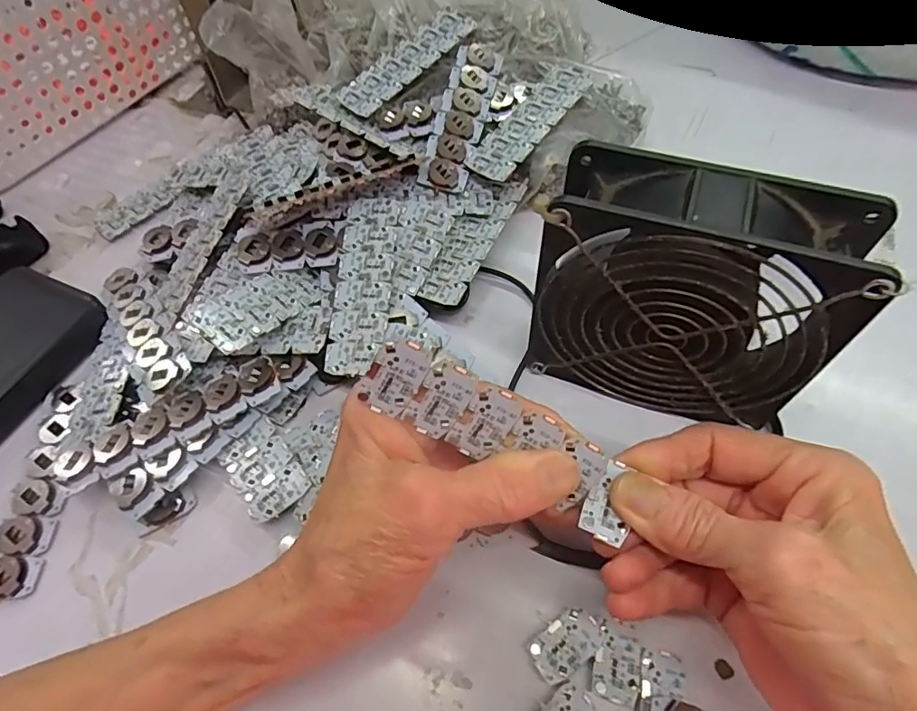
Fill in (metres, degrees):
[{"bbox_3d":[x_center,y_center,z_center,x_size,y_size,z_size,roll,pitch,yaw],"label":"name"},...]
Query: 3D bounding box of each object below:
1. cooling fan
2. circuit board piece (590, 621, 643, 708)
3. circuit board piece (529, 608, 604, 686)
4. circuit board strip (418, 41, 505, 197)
[{"bbox_3d":[0.097,-0.021,0.234,0.116,0.120,0.042,17,59,14],"label":"cooling fan"},{"bbox_3d":[0.063,0.120,0.206,0.017,0.004,0.027,16,58,13],"label":"circuit board piece"},{"bbox_3d":[0.044,0.116,0.211,0.029,0.004,0.018,-33,61,-18],"label":"circuit board piece"},{"bbox_3d":[0.002,-0.152,0.331,0.030,0.008,0.108,12,73,11],"label":"circuit board strip"}]

